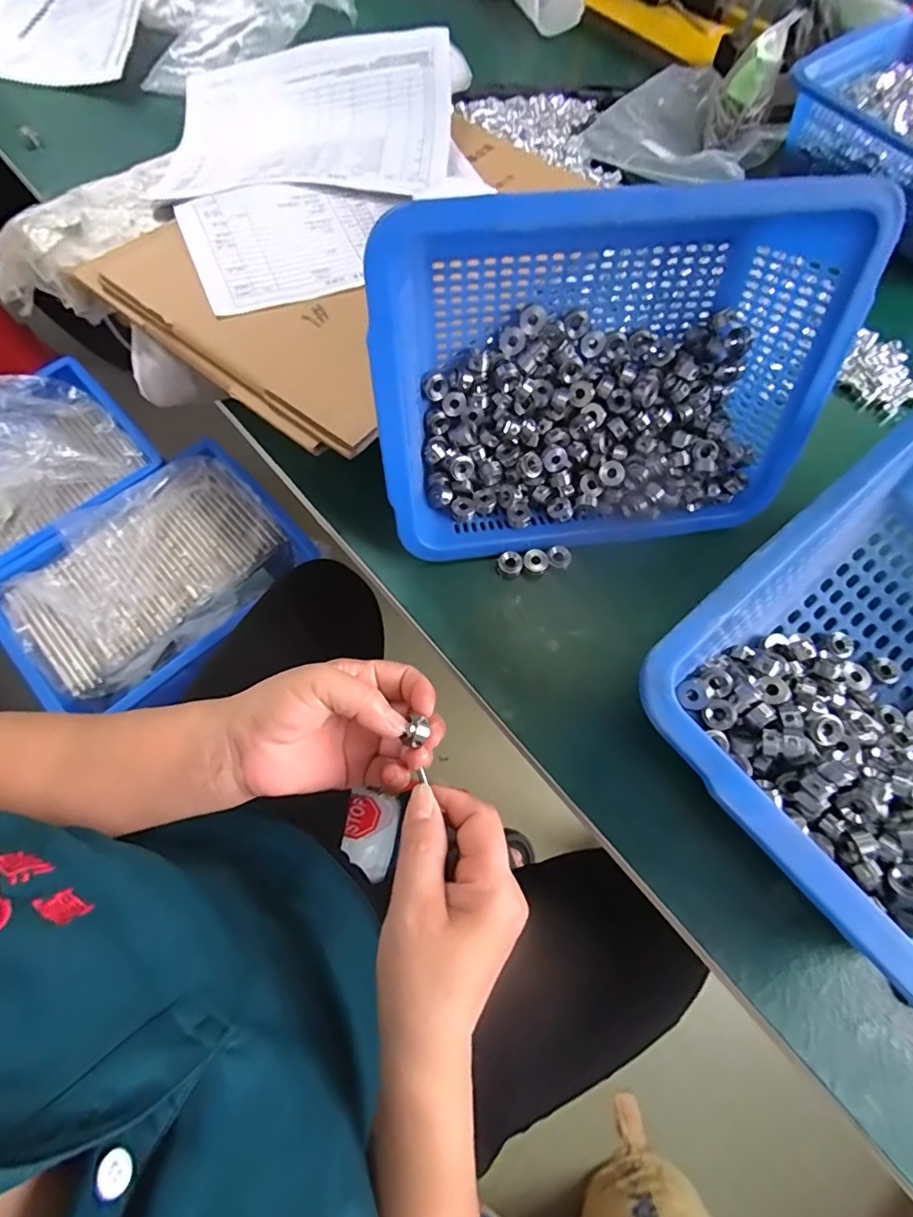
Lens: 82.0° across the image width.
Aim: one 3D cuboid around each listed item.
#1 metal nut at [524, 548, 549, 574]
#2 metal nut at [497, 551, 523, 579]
[{"bbox_3d":[0.065,-0.038,0.425,0.019,0.009,0.018,1,68,-2],"label":"metal nut"},{"bbox_3d":[0.043,-0.035,0.424,0.019,0.011,0.019,1,68,-2],"label":"metal nut"}]

